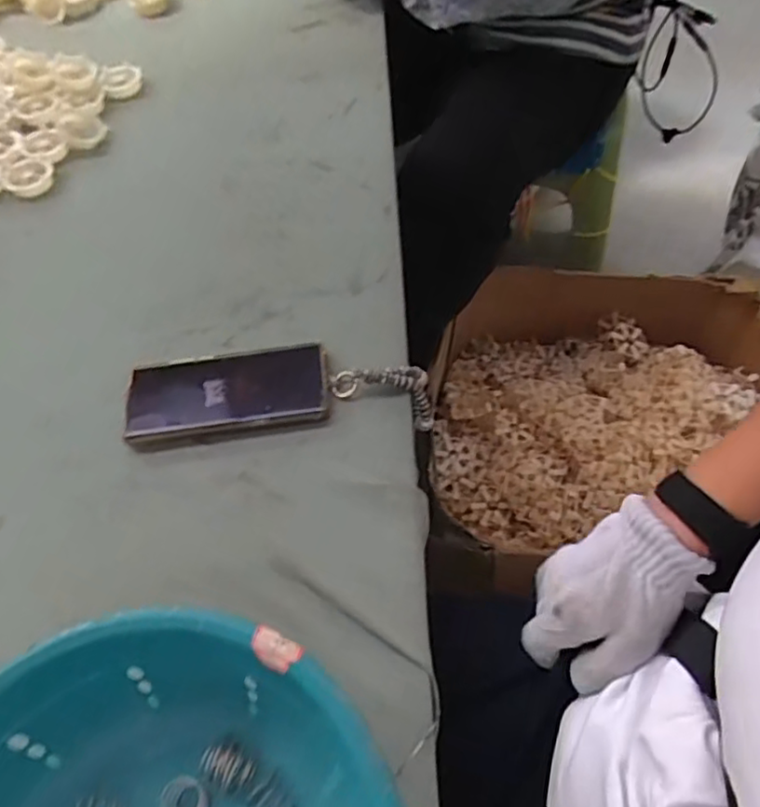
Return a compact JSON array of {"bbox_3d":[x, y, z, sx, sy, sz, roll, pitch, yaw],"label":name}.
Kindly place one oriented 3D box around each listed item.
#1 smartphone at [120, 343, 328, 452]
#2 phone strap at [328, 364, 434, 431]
[{"bbox_3d":[-0.131,-0.010,0.558,0.171,0.008,0.085,-7,55,-2],"label":"smartphone"},{"bbox_3d":[0.003,-0.010,0.550,0.084,0.056,0.032,3,56,6],"label":"phone strap"}]

